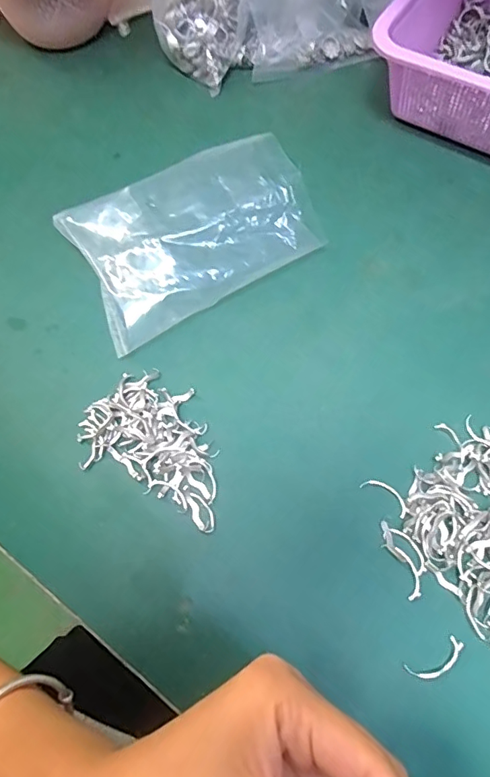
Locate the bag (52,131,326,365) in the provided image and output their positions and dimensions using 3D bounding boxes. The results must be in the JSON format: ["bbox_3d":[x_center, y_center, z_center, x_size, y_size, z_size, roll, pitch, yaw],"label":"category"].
[{"bbox_3d":[-0.049,-0.135,0.399,0.192,0.055,0.139,-31,68,-10],"label":"bag"}]

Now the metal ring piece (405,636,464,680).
[{"bbox_3d":[0.115,0.162,0.285,0.037,0.004,0.014,-27,68,-8],"label":"metal ring piece"}]

